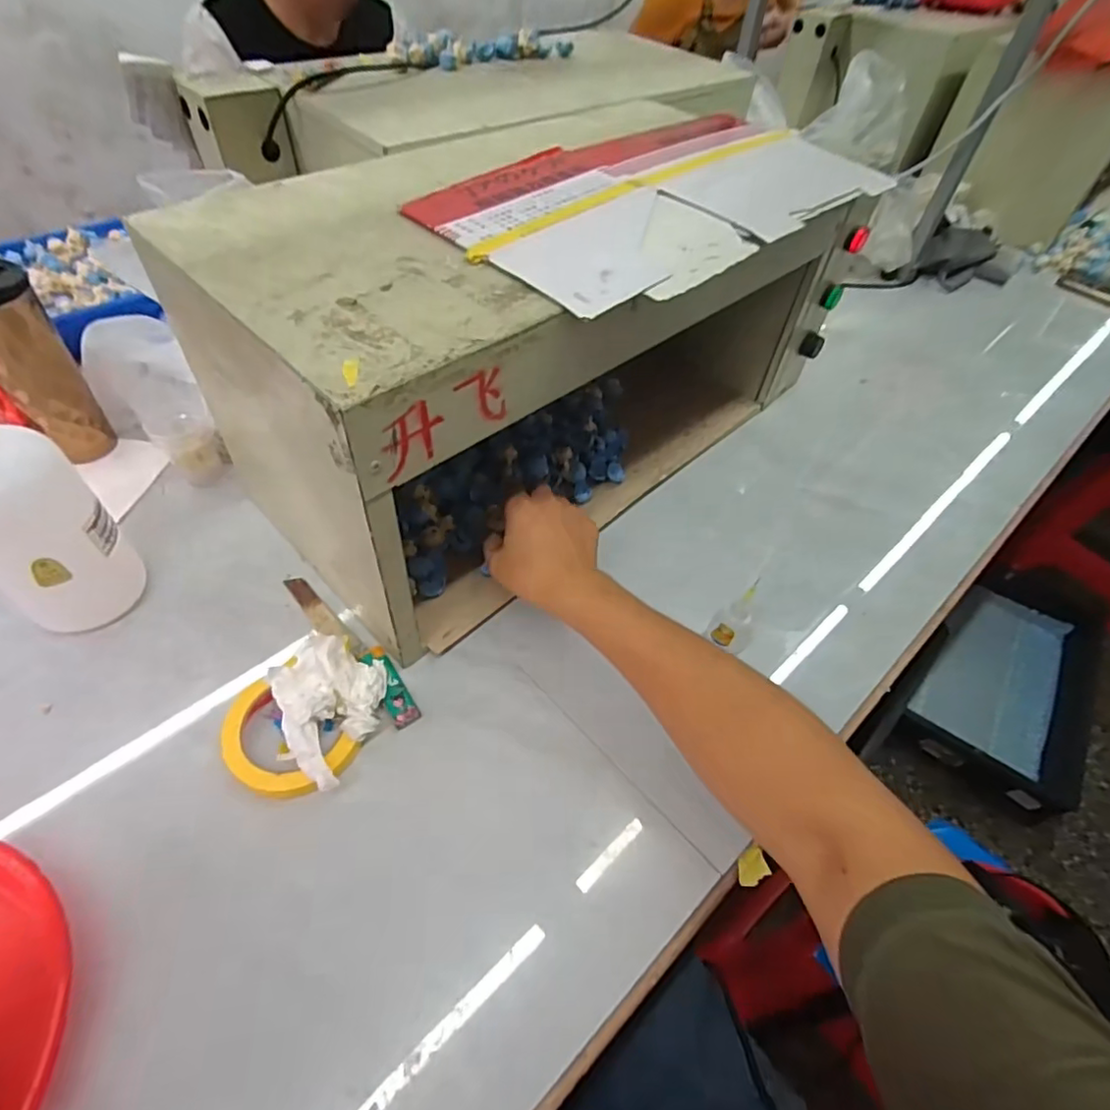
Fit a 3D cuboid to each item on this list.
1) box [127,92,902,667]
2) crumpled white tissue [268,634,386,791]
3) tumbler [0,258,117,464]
[{"bbox_3d":[0.003,-0.223,0.622,0.615,0.293,0.322,-36,62,-29],"label":"box"},{"bbox_3d":[-0.187,0.122,0.482,0.086,0.052,0.097,21,52,12],"label":"crumpled white tissue"},{"bbox_3d":[-0.520,-0.185,0.601,0.069,0.200,0.065,-31,60,-27],"label":"tumbler"}]

